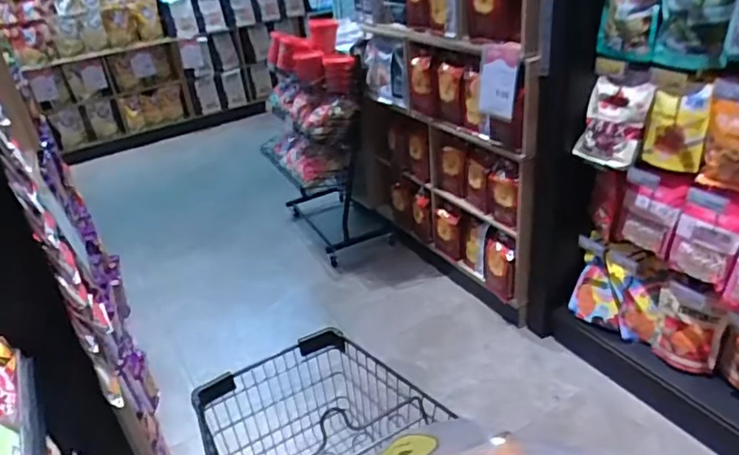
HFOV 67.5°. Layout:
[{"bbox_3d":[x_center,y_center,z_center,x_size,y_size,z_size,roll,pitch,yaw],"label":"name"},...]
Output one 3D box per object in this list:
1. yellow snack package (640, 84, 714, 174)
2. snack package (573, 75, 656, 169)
[{"bbox_3d":[0.841,-0.274,1.515,0.146,0.237,0.038,16,36,31],"label":"yellow snack package"},{"bbox_3d":[0.714,-0.312,1.636,0.057,0.241,0.191,-2,24,-36],"label":"snack package"}]

